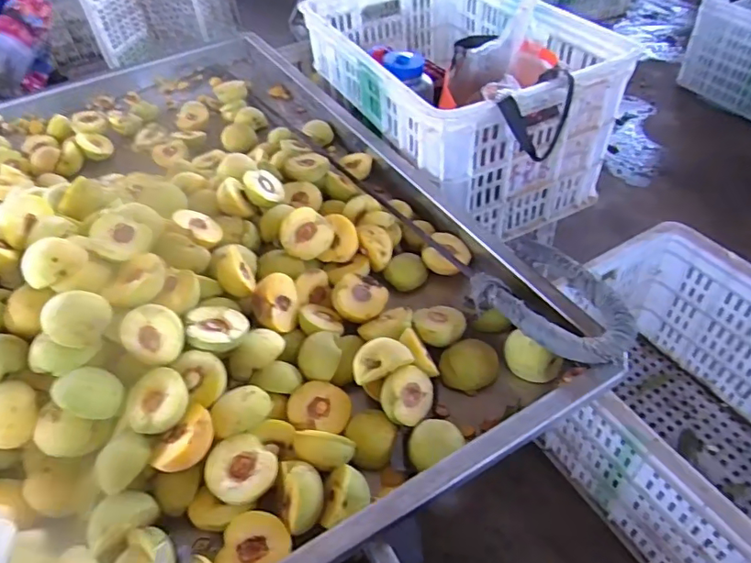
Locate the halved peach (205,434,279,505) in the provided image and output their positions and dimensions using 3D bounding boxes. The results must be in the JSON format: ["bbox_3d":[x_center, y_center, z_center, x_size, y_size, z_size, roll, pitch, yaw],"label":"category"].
[{"bbox_3d":[-0.119,0.168,0.466,0.057,0.023,0.057,4,53,-5],"label":"halved peach"}]

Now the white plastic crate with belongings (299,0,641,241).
[{"bbox_3d":[0.135,-0.341,0.972,0.361,0.269,0.546,-21,47,-14],"label":"white plastic crate with belongings"}]

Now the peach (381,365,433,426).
[{"bbox_3d":[0.033,0.114,0.523,0.052,0.022,0.056,14,70,-37],"label":"peach"}]

